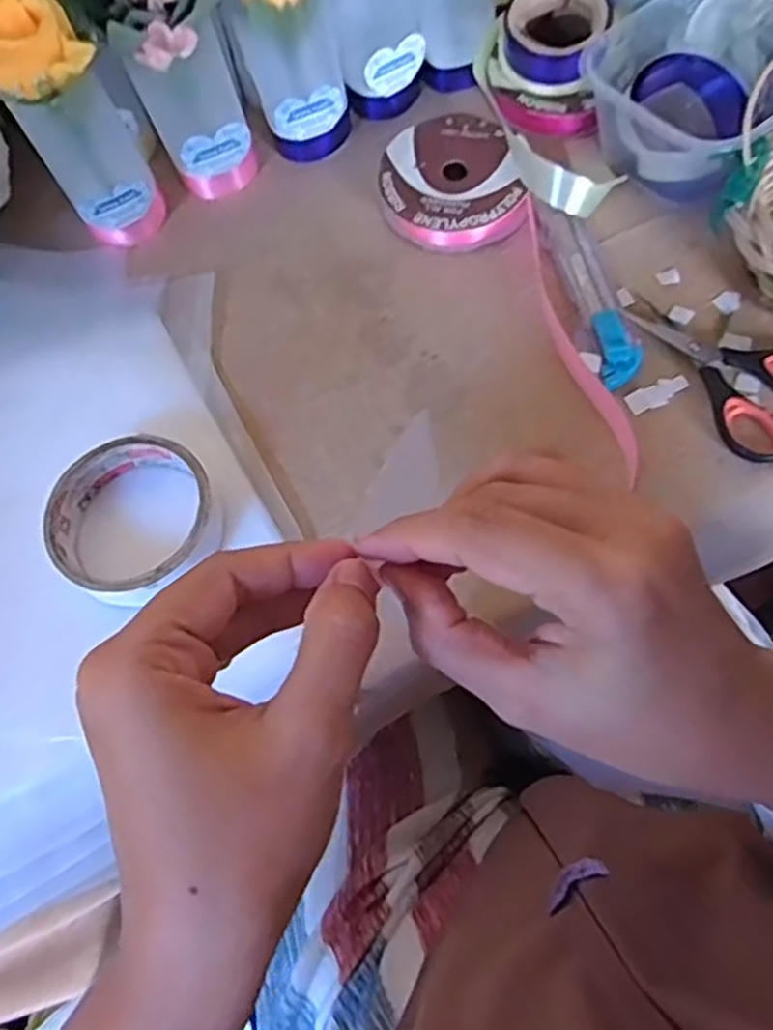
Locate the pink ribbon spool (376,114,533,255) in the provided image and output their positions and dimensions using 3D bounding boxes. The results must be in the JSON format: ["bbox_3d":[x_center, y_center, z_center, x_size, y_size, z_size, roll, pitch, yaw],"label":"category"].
[{"bbox_3d":[0.039,-0.205,0.477,0.083,0.028,0.096,-15,66,-3],"label":"pink ribbon spool"}]

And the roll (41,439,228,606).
[{"bbox_3d":[-0.129,0.003,0.393,0.084,0.024,0.088,-1,65,3],"label":"roll"}]

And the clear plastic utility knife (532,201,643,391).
[{"bbox_3d":[0.118,-0.132,0.442,0.025,0.015,0.133,-13,65,-2],"label":"clear plastic utility knife"}]

